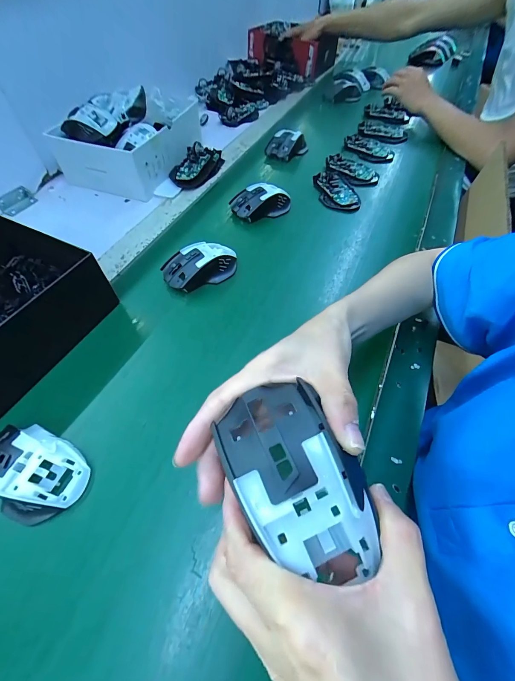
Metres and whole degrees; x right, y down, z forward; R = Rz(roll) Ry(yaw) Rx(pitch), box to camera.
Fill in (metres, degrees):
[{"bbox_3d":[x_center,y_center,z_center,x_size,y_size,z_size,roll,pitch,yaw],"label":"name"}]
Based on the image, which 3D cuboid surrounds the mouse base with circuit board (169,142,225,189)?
[{"bbox_3d":[-0.124,-0.369,0.621,0.069,0.046,0.144,26,60,17],"label":"mouse base with circuit board"}]

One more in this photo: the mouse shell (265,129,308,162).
[{"bbox_3d":[0.065,-0.439,0.675,0.067,0.042,0.083,37,63,23],"label":"mouse shell"}]

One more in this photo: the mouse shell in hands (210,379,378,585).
[{"bbox_3d":[0.019,0.069,0.159,0.062,0.025,0.100,-22,58,-14],"label":"mouse shell in hands"}]

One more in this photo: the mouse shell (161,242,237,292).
[{"bbox_3d":[-0.083,-0.113,0.444,0.110,0.033,0.064,-20,58,-13],"label":"mouse shell"}]

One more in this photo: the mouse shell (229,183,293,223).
[{"bbox_3d":[0.006,-0.251,0.541,0.109,0.038,0.064,-14,57,-9],"label":"mouse shell"}]

